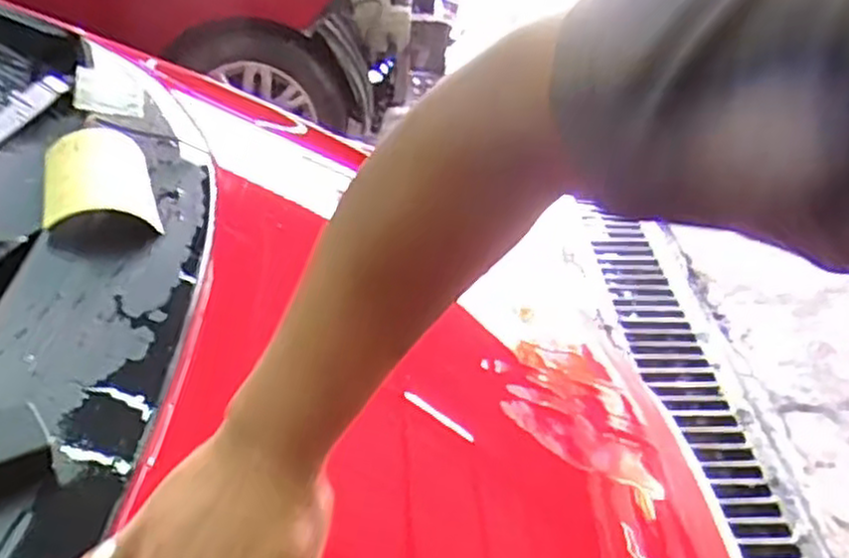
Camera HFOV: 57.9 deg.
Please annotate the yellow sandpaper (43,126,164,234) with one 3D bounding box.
[{"bbox_3d":[-0.313,-0.102,0.731,0.091,0.049,0.162,-14,38,-16],"label":"yellow sandpaper"}]

